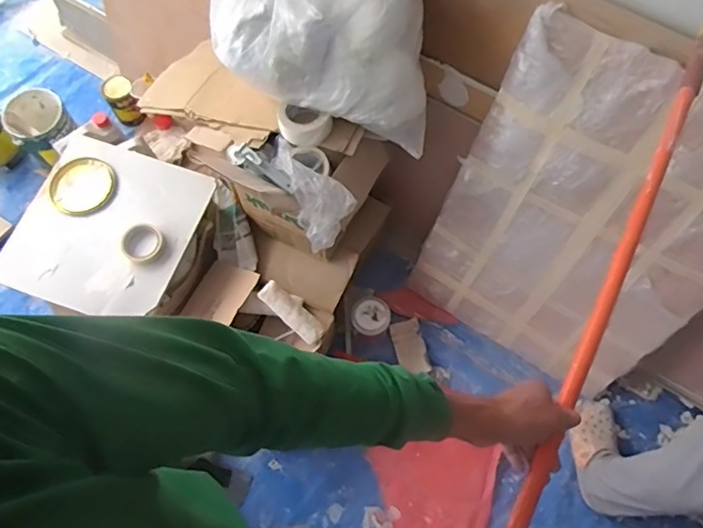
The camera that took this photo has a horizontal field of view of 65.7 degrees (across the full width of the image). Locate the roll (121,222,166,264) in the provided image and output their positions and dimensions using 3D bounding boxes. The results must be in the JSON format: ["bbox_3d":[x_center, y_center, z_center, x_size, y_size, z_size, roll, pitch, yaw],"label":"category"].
[{"bbox_3d":[-0.486,-0.051,1.261,0.098,0.025,0.093,0,68,0],"label":"roll"}]

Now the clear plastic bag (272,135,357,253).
[{"bbox_3d":[-0.084,-0.160,1.154,0.108,0.135,0.223,-26,70,-10],"label":"clear plastic bag"}]

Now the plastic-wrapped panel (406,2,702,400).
[{"bbox_3d":[0.502,-0.051,1.235,0.614,0.849,0.046,32,50,11],"label":"plastic-wrapped panel"}]

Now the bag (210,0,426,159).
[{"bbox_3d":[-0.064,-0.463,1.088,0.477,0.263,0.297,11,68,4],"label":"bag"}]

